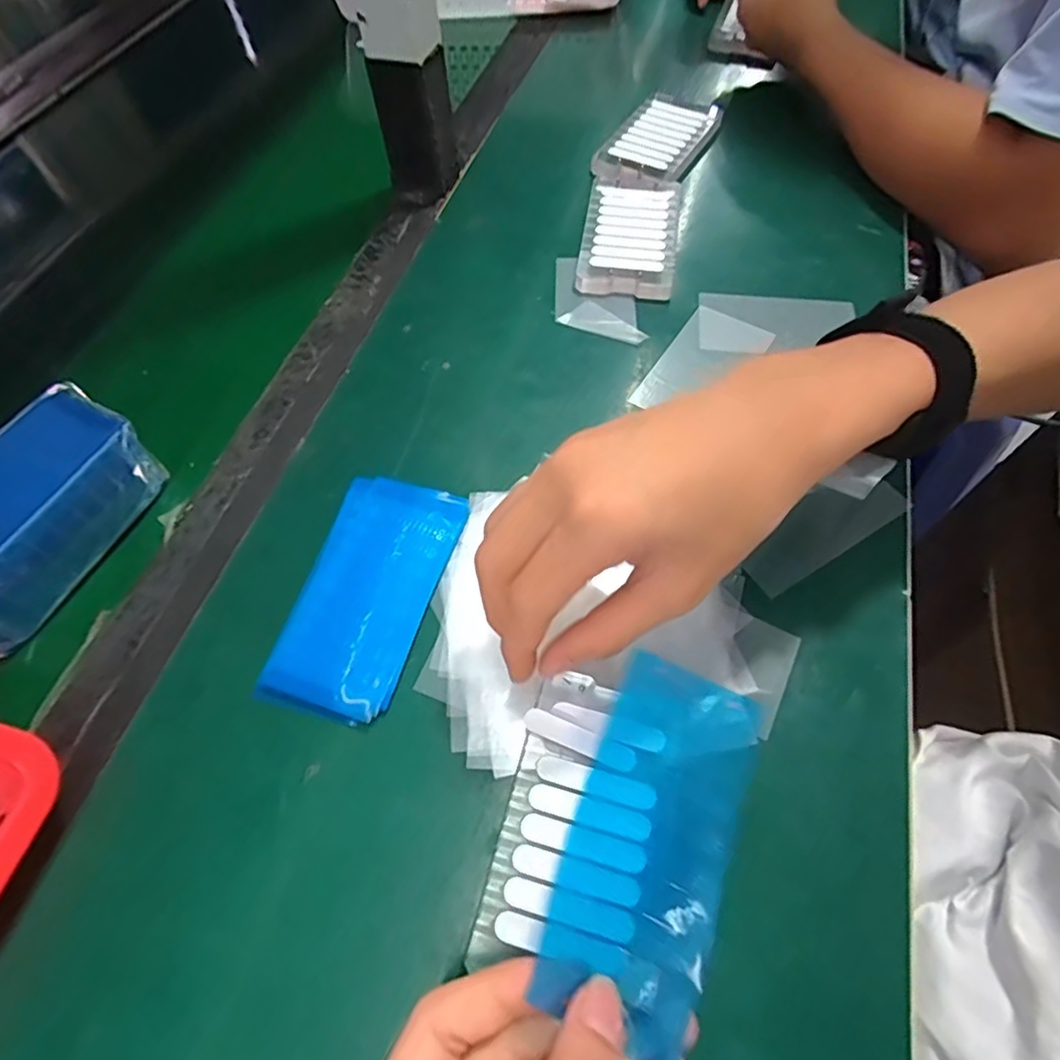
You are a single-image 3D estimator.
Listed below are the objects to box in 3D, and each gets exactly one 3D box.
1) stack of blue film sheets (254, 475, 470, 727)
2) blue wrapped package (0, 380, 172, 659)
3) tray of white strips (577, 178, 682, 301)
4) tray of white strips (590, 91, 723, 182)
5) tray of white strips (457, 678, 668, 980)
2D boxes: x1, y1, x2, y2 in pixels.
[{"bbox_3d":[-0.082,0.029,0.311,0.064,0.009,0.128,14,61,10],"label":"stack of blue film sheets"},{"bbox_3d":[-0.260,-0.004,0.316,0.064,0.052,0.132,21,63,14],"label":"blue wrapped package"},{"bbox_3d":[0.075,-0.222,0.455,0.066,0.016,0.128,7,60,7],"label":"tray of white strips"},{"bbox_3d":[0.112,-0.333,0.516,0.072,0.019,0.131,25,64,16],"label":"tray of white strips"},{"bbox_3d":[0.020,0.119,0.254,0.058,0.013,0.108,11,61,9],"label":"tray of white strips"}]

